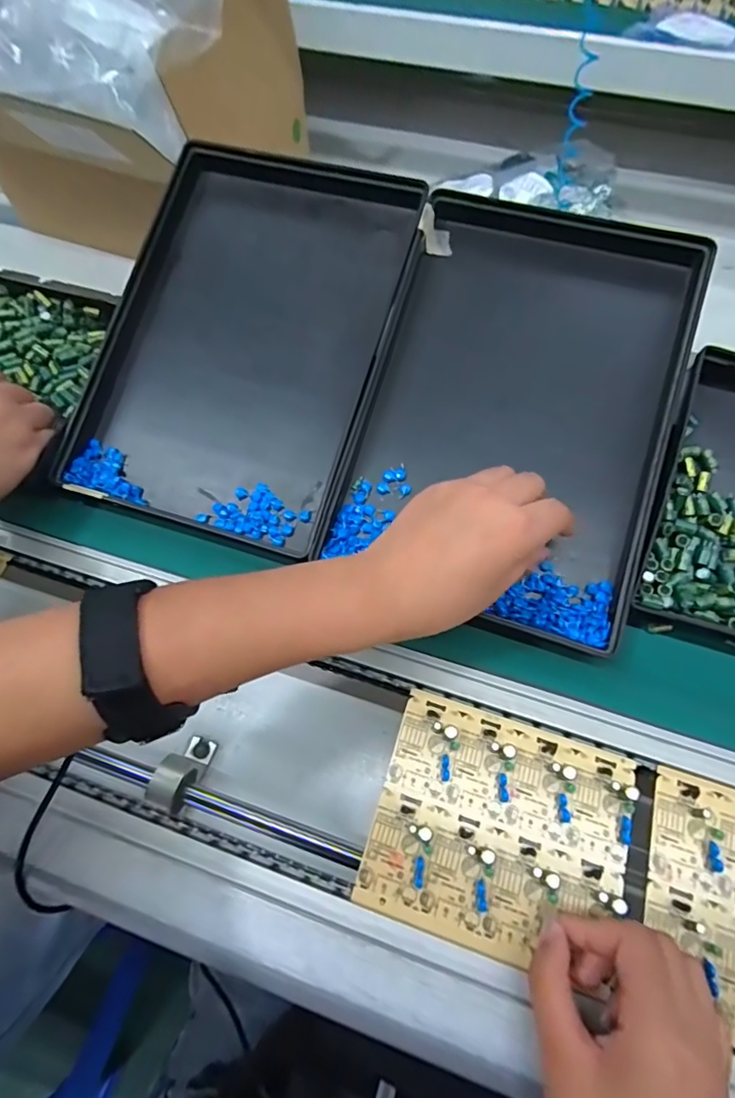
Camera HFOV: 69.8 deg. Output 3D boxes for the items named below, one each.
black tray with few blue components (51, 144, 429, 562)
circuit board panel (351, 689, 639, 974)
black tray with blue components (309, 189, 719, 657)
[{"bbox_3d":[-0.085,-0.155,0.383,0.186,0.026,0.291,16,83,6],"label":"black tray with few blue components"},{"bbox_3d":[0.075,0.156,0.295,0.136,0.015,0.118,17,66,8],"label":"circuit board panel"},{"bbox_3d":[0.099,-0.101,0.360,0.195,0.043,0.291,17,79,7],"label":"black tray with blue components"}]

